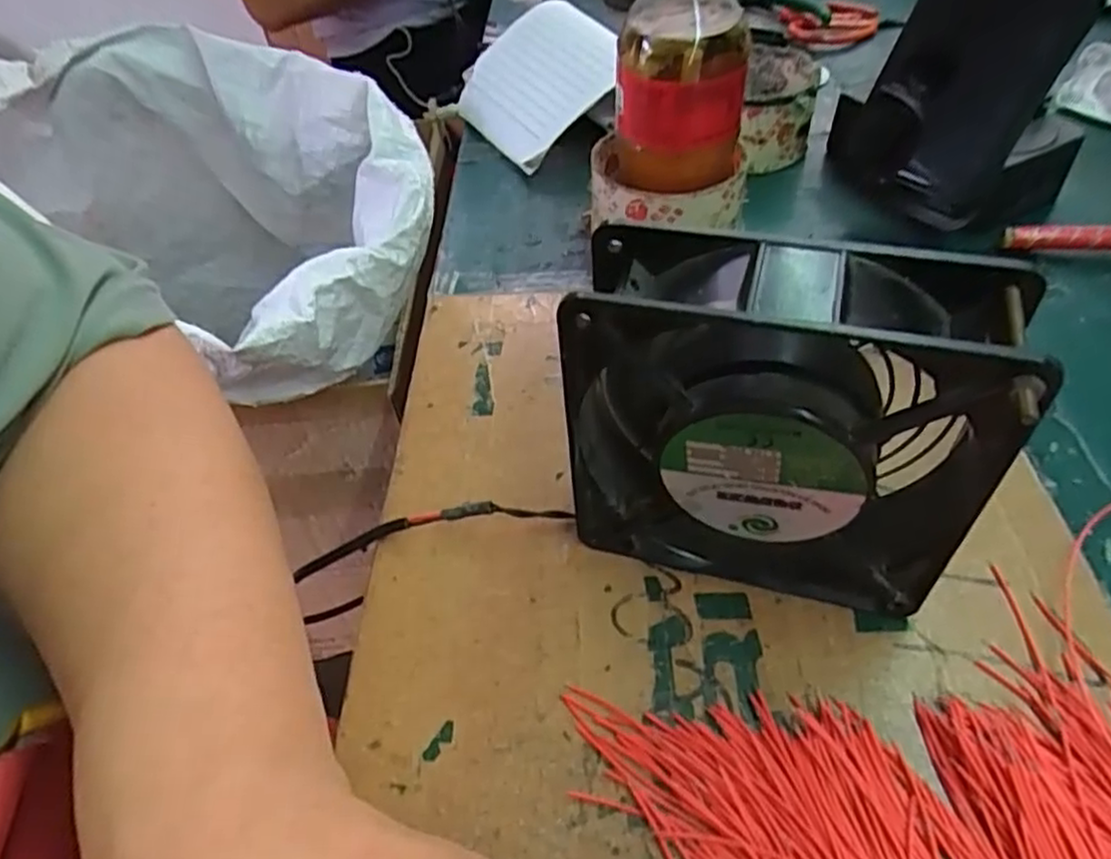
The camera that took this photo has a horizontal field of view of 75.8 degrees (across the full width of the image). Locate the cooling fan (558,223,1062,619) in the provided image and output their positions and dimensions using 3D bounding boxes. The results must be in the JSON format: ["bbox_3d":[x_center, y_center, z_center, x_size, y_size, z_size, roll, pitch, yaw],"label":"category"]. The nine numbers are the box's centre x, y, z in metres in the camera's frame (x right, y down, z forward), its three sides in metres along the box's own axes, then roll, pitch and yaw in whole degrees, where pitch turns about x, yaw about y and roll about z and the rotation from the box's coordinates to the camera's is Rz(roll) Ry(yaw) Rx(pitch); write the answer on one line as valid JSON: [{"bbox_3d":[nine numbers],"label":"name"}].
[{"bbox_3d":[0.066,0.002,0.226,0.118,0.123,0.038,11,50,16],"label":"cooling fan"}]

